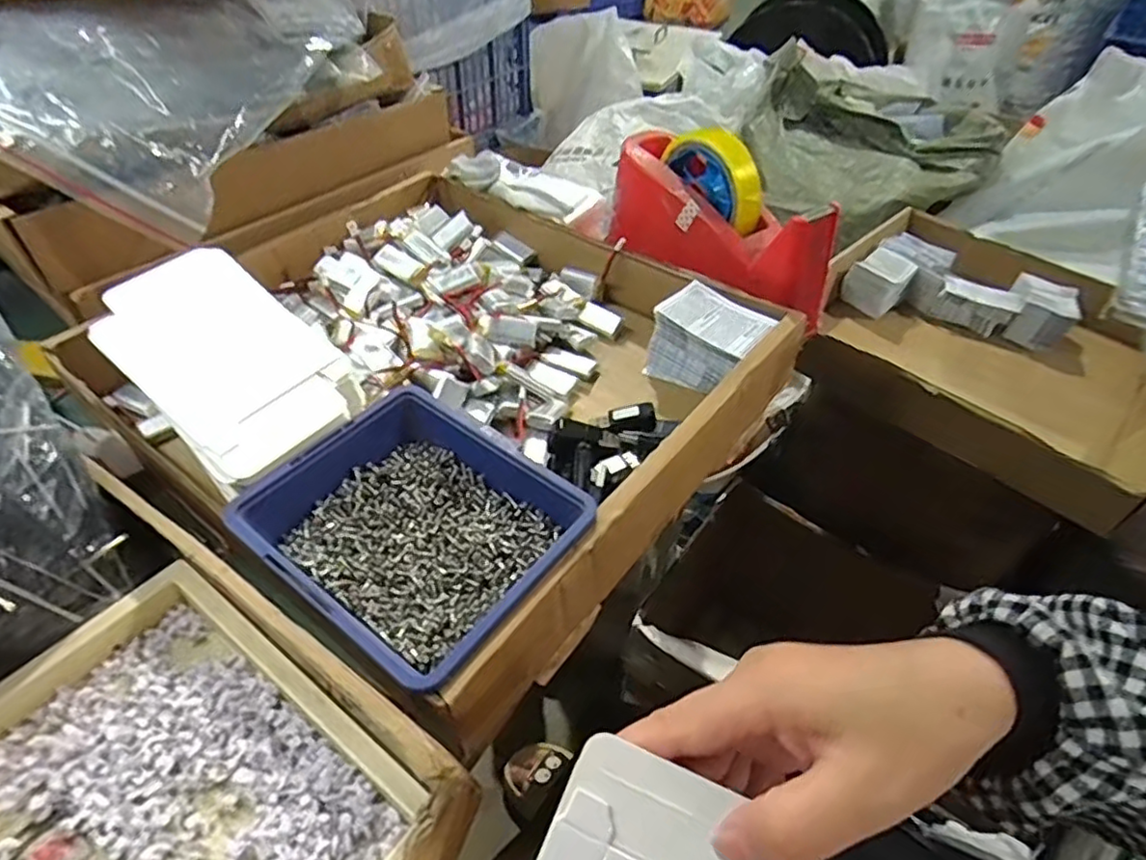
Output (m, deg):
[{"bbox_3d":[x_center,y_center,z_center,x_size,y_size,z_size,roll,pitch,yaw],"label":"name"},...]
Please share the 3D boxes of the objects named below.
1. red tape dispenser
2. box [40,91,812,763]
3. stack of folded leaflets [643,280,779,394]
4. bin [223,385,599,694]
[{"bbox_3d":[0.108,-0.165,0.501,0.062,0.102,0.201,-30,52,-28],"label":"red tape dispenser"},{"bbox_3d":[-0.088,-0.059,0.444,0.399,0.077,0.361,30,51,27],"label":"box"},{"bbox_3d":[0.097,-0.063,0.464,0.070,0.050,0.052,28,50,25],"label":"stack of folded leaflets"},{"bbox_3d":[-0.077,0.053,0.330,0.140,0.049,0.123,28,51,25],"label":"bin"}]

